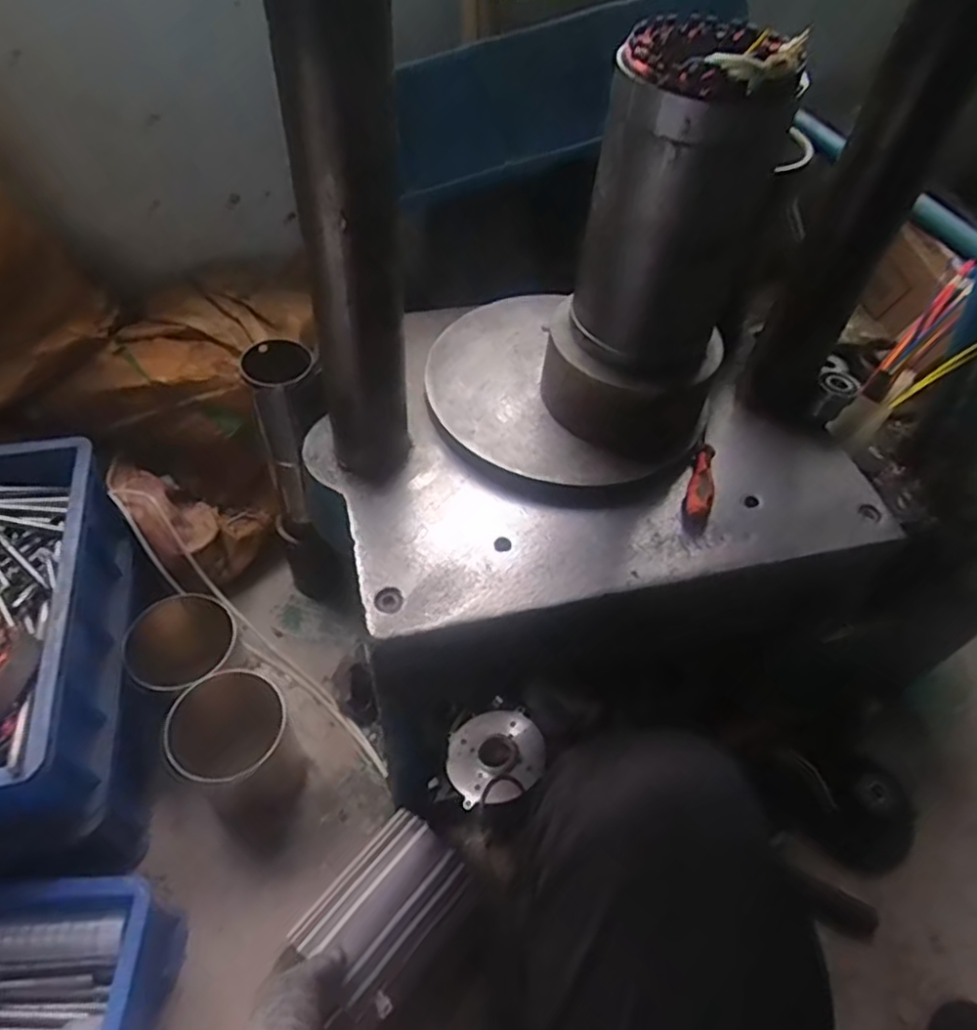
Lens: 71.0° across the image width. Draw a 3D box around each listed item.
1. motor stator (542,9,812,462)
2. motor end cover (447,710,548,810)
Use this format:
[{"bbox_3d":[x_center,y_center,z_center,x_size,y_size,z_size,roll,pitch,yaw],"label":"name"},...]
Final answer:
[{"bbox_3d":[0.125,-0.193,0.514,0.128,0.273,0.128,17,52,9],"label":"motor stator"},{"bbox_3d":[0.008,0.290,0.828,0.120,0.037,0.113,-12,32,-8],"label":"motor end cover"}]

